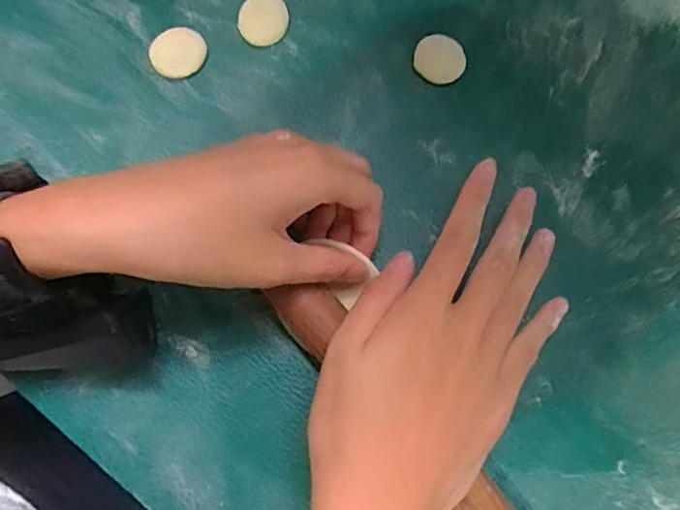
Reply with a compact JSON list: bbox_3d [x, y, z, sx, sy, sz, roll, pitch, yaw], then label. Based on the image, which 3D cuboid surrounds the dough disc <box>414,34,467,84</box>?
[{"bbox_3d":[0.055,-0.108,0.305,0.028,0.008,0.026,0,79,-1],"label":"dough disc"}]

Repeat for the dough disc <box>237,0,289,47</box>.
[{"bbox_3d":[-0.043,-0.132,0.309,0.027,0.007,0.030,-15,80,-4],"label":"dough disc"}]

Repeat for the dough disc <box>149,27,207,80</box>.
[{"bbox_3d":[-0.090,-0.112,0.305,0.031,0.007,0.027,-8,80,-2],"label":"dough disc"}]

